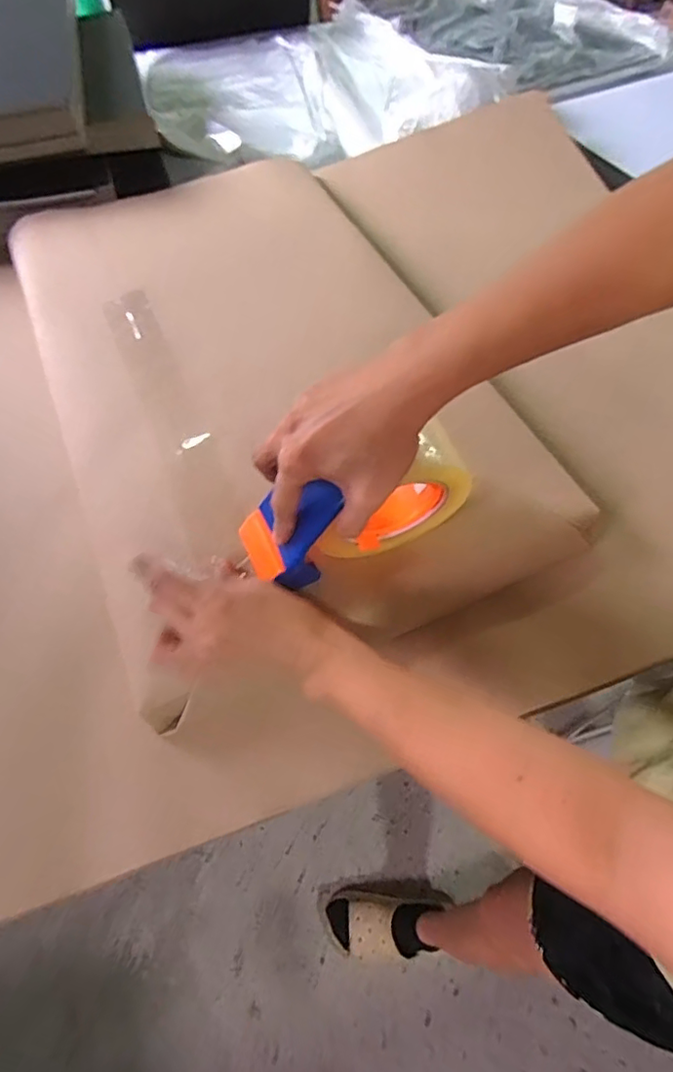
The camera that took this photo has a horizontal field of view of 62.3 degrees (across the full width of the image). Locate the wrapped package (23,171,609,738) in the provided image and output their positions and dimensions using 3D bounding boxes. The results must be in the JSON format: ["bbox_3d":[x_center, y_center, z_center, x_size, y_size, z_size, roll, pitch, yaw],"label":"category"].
[{"bbox_3d":[-0.083,-0.184,0.555,0.374,0.033,0.637,-21,61,-11],"label":"wrapped package"}]

